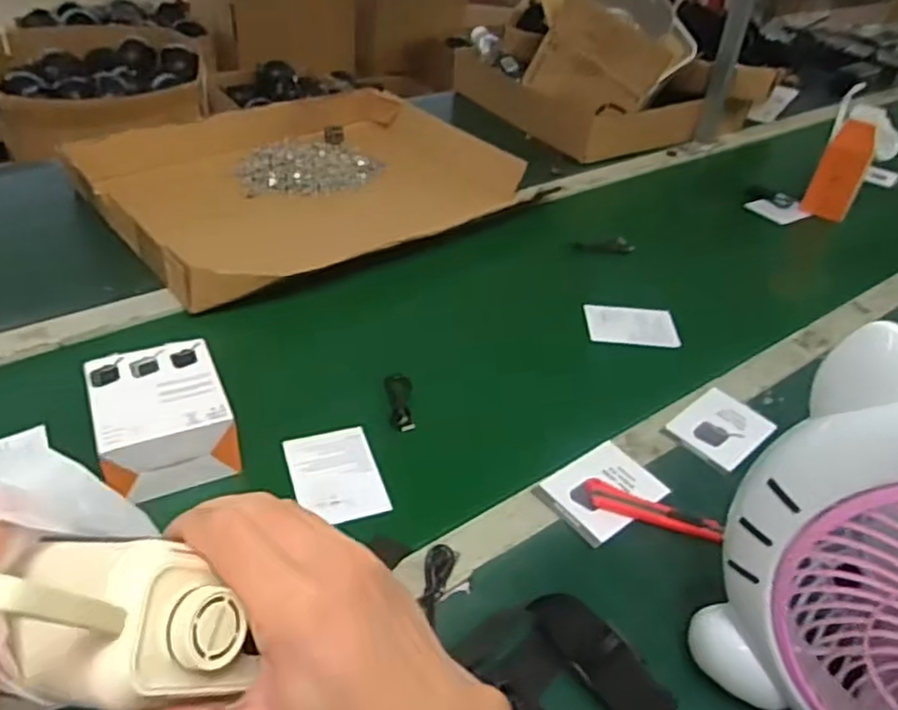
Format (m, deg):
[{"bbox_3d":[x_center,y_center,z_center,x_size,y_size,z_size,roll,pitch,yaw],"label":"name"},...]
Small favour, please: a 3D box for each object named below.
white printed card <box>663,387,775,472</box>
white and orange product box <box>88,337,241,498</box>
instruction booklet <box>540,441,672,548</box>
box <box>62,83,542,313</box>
[{"bbox_3d":[0.256,0.069,0.650,0.096,0.009,0.070,-27,46,-34],"label":"white printed card"},{"bbox_3d":[-0.234,0.055,0.569,0.096,0.074,0.117,-14,42,-24],"label":"white and orange product box"},{"bbox_3d":[0.130,0.113,0.580,0.100,0.008,0.071,-24,47,-32],"label":"instruction booklet"},{"bbox_3d":[-0.189,-0.250,0.962,0.540,0.057,0.437,-25,47,-33],"label":"box"}]

